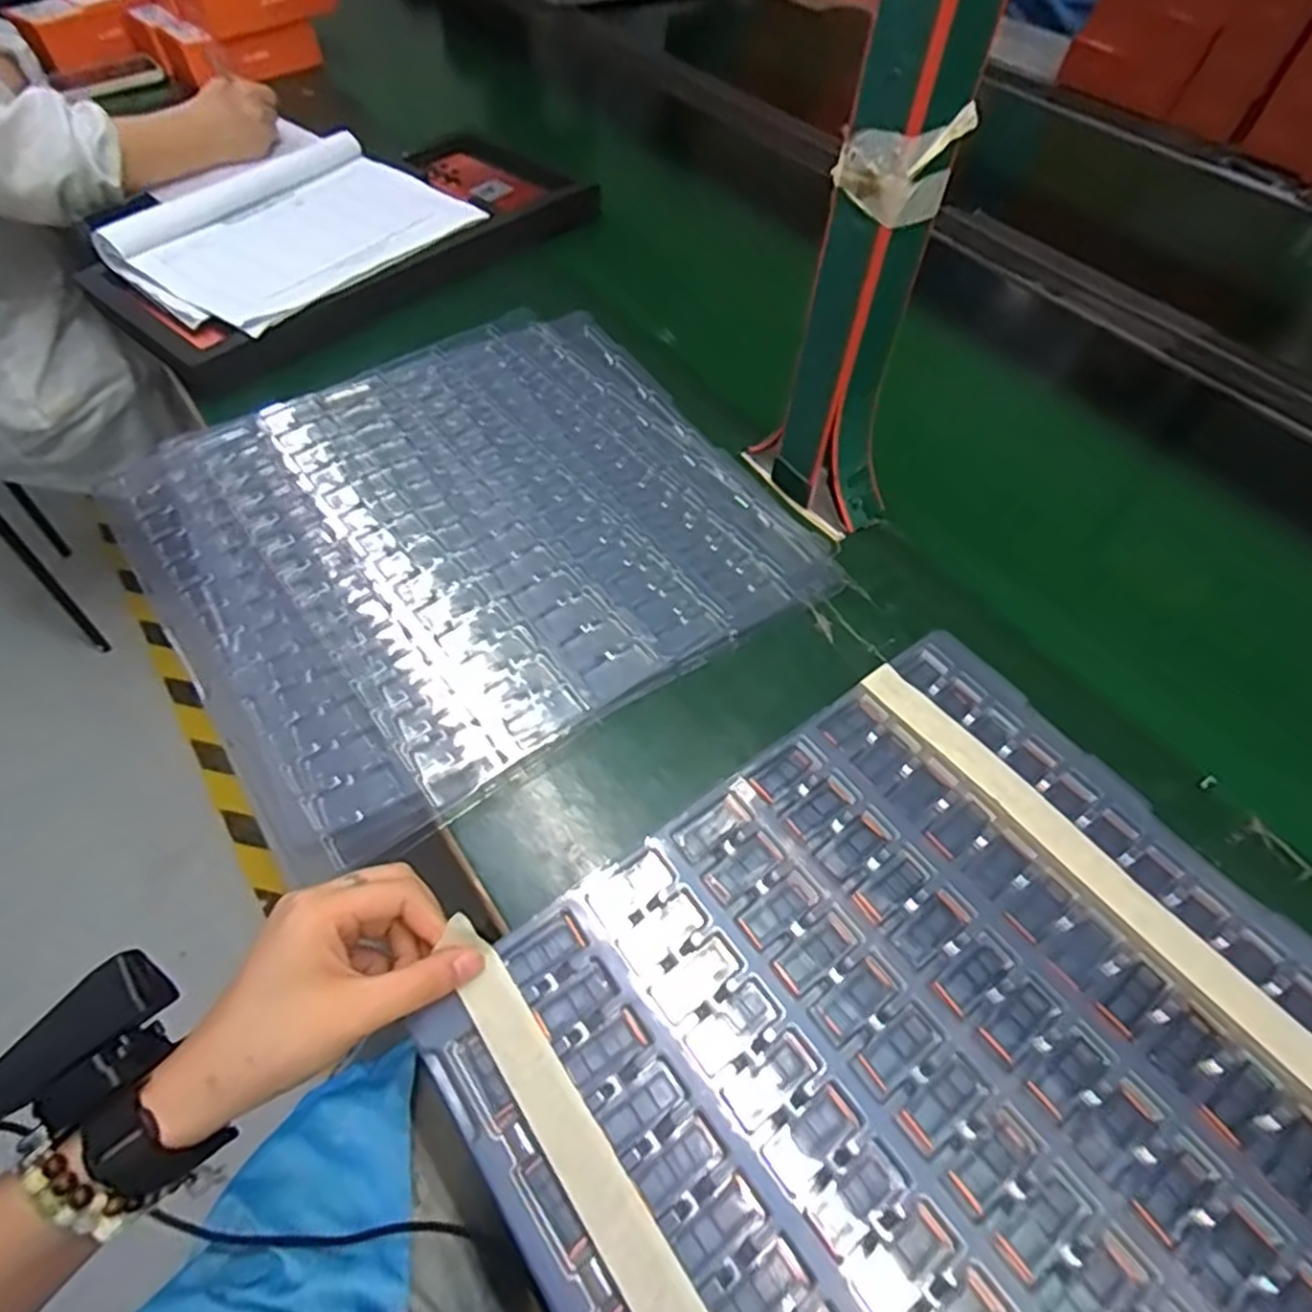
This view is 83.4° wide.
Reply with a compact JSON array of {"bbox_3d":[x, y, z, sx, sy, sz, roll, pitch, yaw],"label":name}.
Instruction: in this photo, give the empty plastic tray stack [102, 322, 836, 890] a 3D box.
[{"bbox_3d":[-0.135,-0.101,0.541,0.404,0.018,0.394,-29,61,-22],"label":"empty plastic tray stack"}]

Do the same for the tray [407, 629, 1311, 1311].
[{"bbox_3d":[0.150,0.210,0.337,0.384,0.024,0.387,-30,61,-23],"label":"tray"}]

